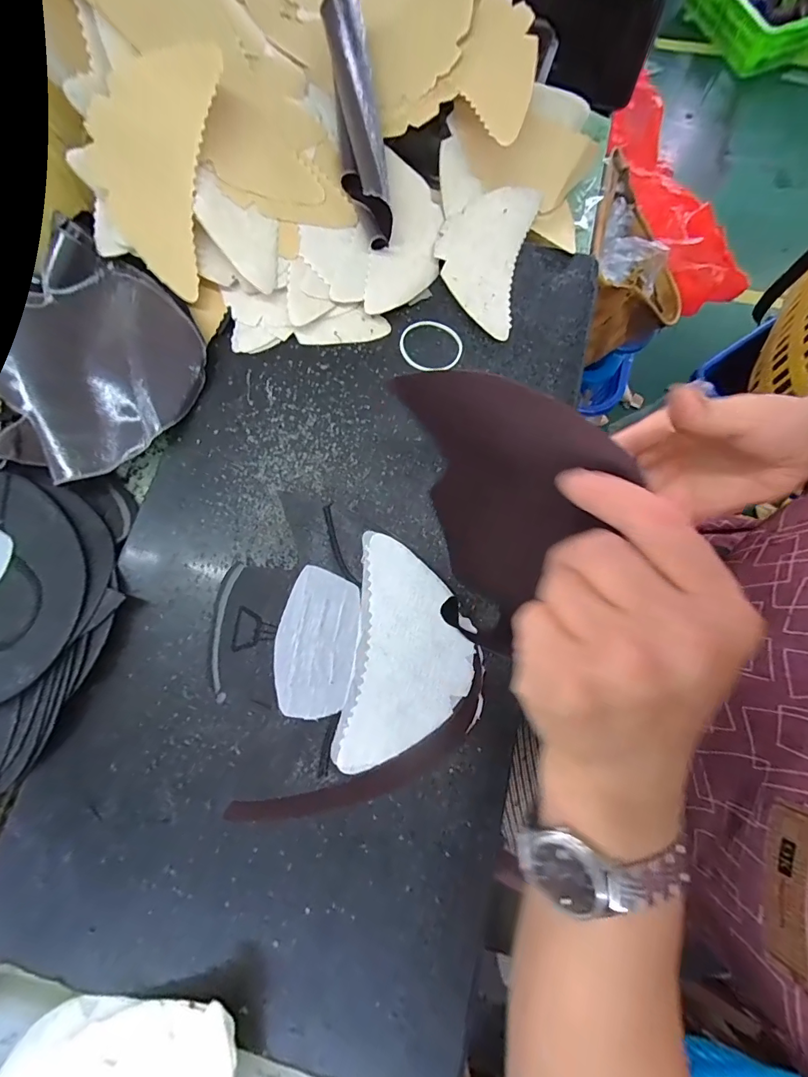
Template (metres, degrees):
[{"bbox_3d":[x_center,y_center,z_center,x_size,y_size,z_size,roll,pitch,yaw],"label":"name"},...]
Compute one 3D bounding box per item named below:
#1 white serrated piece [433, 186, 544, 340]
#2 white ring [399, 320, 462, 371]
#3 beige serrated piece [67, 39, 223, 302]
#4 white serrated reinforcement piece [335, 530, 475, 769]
[{"bbox_3d":[0.067,-0.246,0.353,0.075,0.015,0.150,15,77,2],"label":"white serrated piece"},{"bbox_3d":[0.022,-0.157,0.336,0.050,0.004,0.045,7,77,1],"label":"white ring"},{"bbox_3d":[-0.183,-0.265,0.293,0.081,0.009,0.143,15,117,-11],"label":"beige serrated piece"},{"bbox_3d":[0.007,0.075,0.278,0.077,0.004,0.146,5,77,3],"label":"white serrated reinforcement piece"}]

